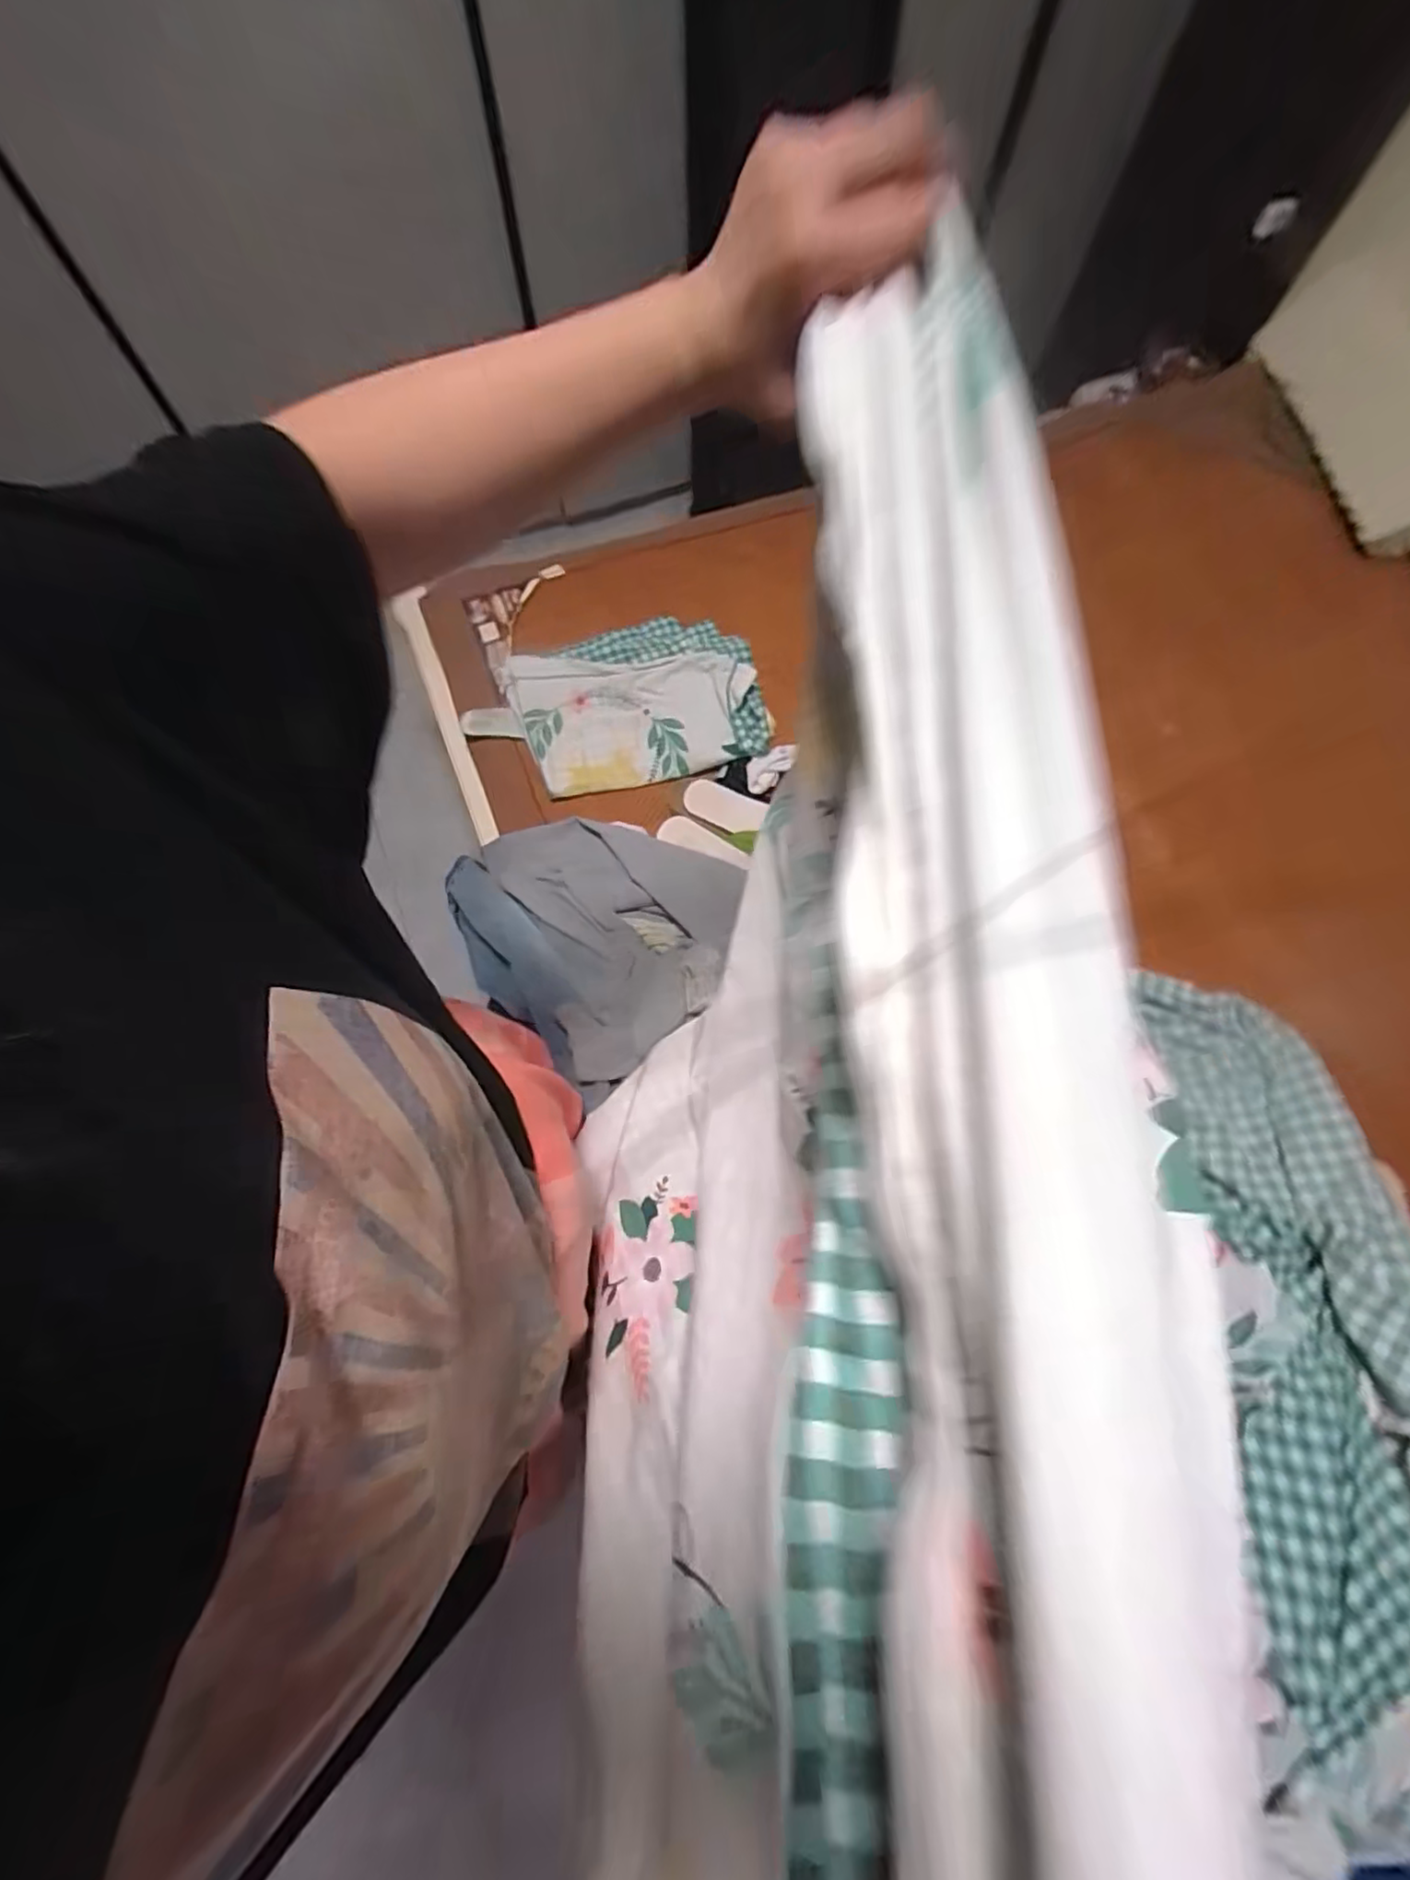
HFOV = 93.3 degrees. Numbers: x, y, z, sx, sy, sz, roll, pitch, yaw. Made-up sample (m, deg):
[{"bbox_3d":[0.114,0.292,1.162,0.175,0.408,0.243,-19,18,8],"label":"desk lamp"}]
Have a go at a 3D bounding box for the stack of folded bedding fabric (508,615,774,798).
[{"bbox_3d":[-0.111,-0.403,1.092,0.397,0.042,0.313,-12,70,-5],"label":"stack of folded bedding fabric"}]

